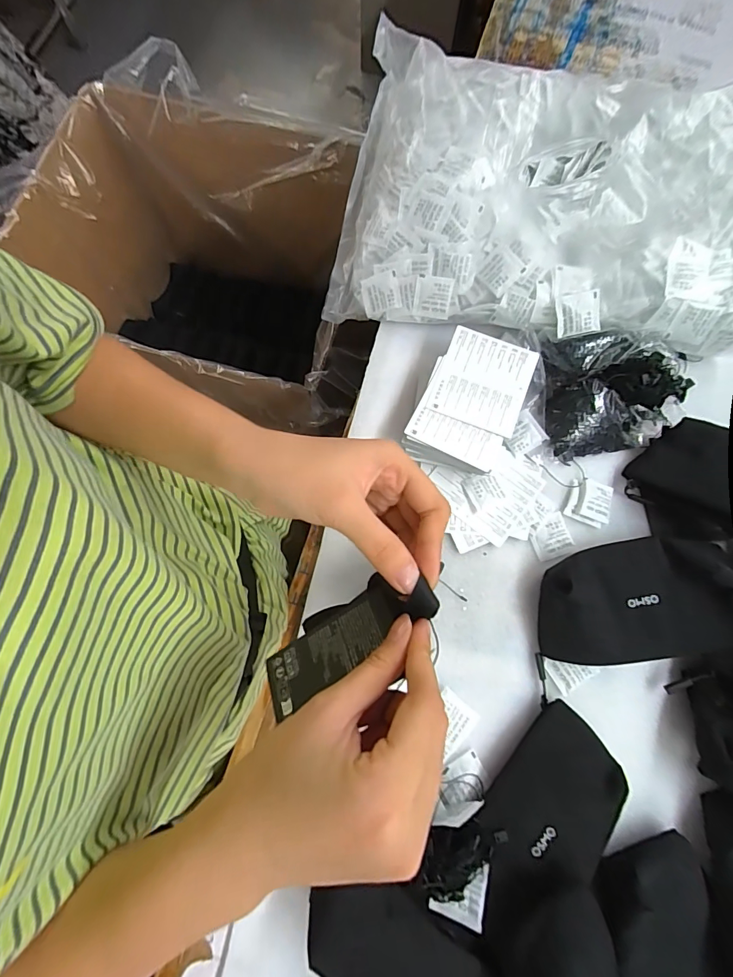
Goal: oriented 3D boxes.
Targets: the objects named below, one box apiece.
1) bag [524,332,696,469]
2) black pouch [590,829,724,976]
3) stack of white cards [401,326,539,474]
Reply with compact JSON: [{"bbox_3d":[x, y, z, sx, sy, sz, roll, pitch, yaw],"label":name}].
[{"bbox_3d":[0.260,-0.101,0.435,0.164,0.056,0.127,2,76,0],"label":"bag"},{"bbox_3d":[0.244,0.392,0.318,0.097,0.029,0.193,-10,76,-3],"label":"black pouch"},{"bbox_3d":[0.107,-0.086,0.438,0.095,0.035,0.151,24,77,6],"label":"stack of white cards"}]

